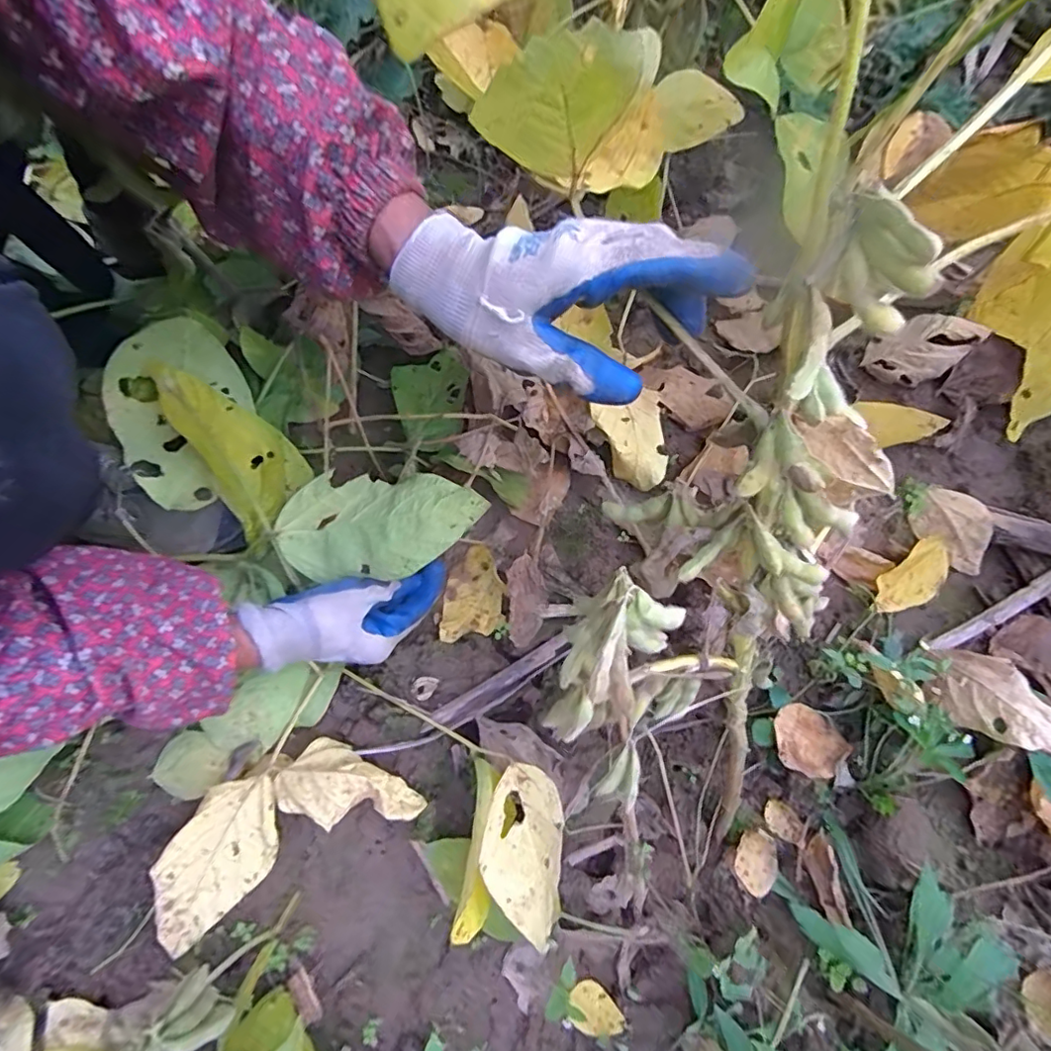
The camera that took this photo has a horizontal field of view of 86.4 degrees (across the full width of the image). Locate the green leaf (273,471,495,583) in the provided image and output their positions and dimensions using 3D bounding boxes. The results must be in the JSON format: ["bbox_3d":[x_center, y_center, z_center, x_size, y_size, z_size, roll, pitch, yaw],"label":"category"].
[{"bbox_3d":[-0.110,-0.003,0.421,0.155,0.024,0.079,-4,73,15],"label":"green leaf"}]

